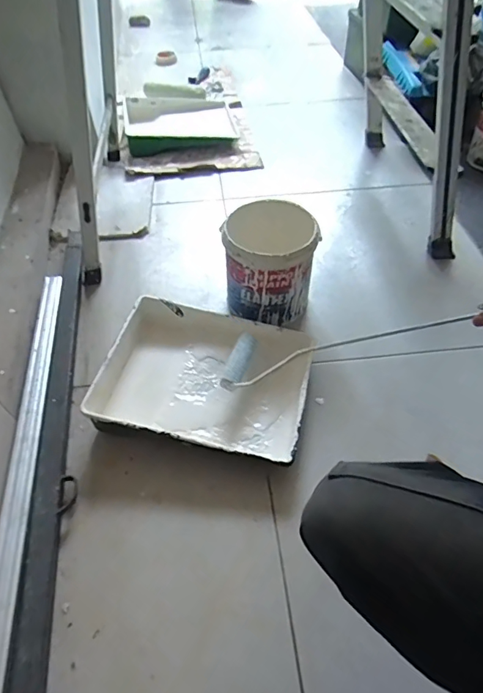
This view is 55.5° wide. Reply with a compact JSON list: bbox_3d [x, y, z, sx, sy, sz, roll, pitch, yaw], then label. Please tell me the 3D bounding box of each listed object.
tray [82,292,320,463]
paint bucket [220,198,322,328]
[{"bbox_3d":[-0.064,0.061,0.844,0.362,0.074,0.283,9,51,9],"label":"tray"},{"bbox_3d":[0.054,-0.167,0.953,0.169,0.200,0.173,-1,50,1],"label":"paint bucket"}]

